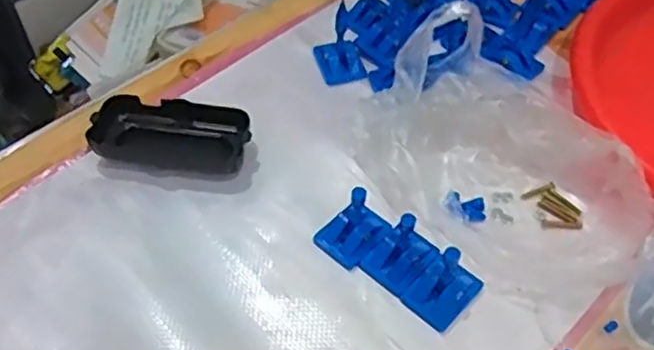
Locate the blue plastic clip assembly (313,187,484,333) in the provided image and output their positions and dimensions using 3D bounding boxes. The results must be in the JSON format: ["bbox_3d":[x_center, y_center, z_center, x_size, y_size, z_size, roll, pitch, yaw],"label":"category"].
[{"bbox_3d":[0.044,0.047,0.427,0.100,0.045,0.040,32,57,23],"label":"blue plastic clip assembly"}]

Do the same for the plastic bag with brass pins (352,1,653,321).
[{"bbox_3d":[0.119,-0.013,0.444,0.132,0.086,0.197,-32,57,-23],"label":"plastic bag with brass pins"}]

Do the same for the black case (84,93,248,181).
[{"bbox_3d":[-0.109,-0.029,0.494,0.107,0.028,0.050,6,51,5],"label":"black case"}]

